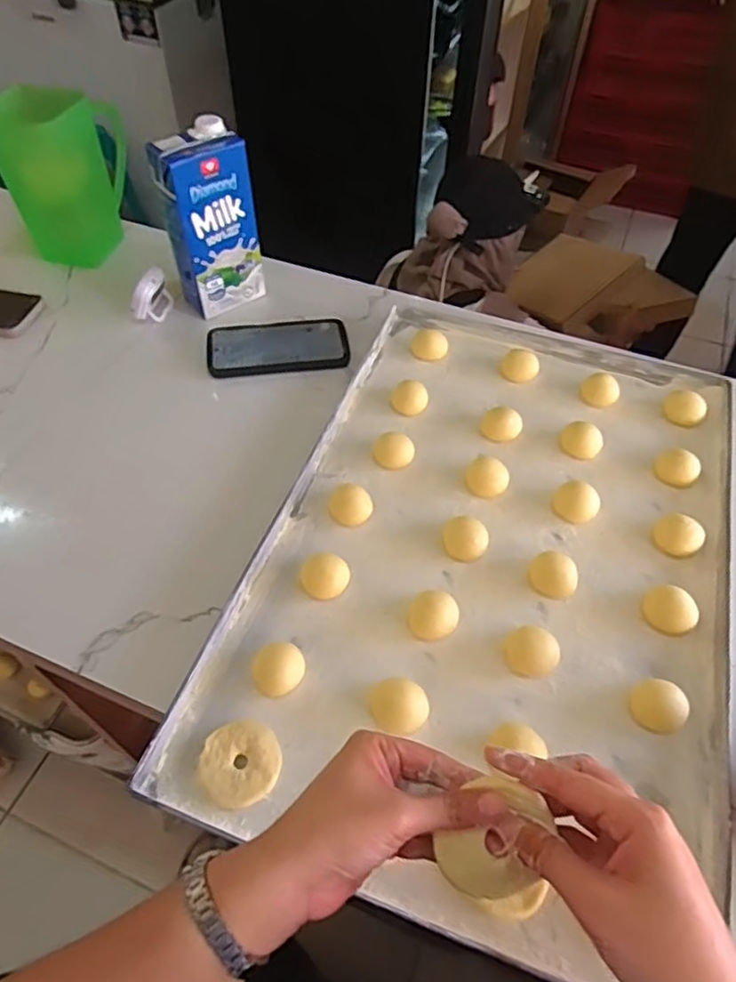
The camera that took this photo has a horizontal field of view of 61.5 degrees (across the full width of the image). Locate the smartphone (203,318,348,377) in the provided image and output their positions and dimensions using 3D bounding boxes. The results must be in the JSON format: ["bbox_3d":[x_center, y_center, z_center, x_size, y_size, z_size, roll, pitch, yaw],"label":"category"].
[{"bbox_3d":[-0.110,-0.180,0.767,0.169,0.017,0.091,-2,53,-3],"label":"smartphone"}]

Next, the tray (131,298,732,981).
[{"bbox_3d":[0.124,0.047,0.590,0.411,0.025,0.614,16,54,11],"label":"tray"}]

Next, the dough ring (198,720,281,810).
[{"bbox_3d":[-0.096,0.207,0.470,0.058,0.010,0.060,1,53,-1],"label":"dough ring"}]

